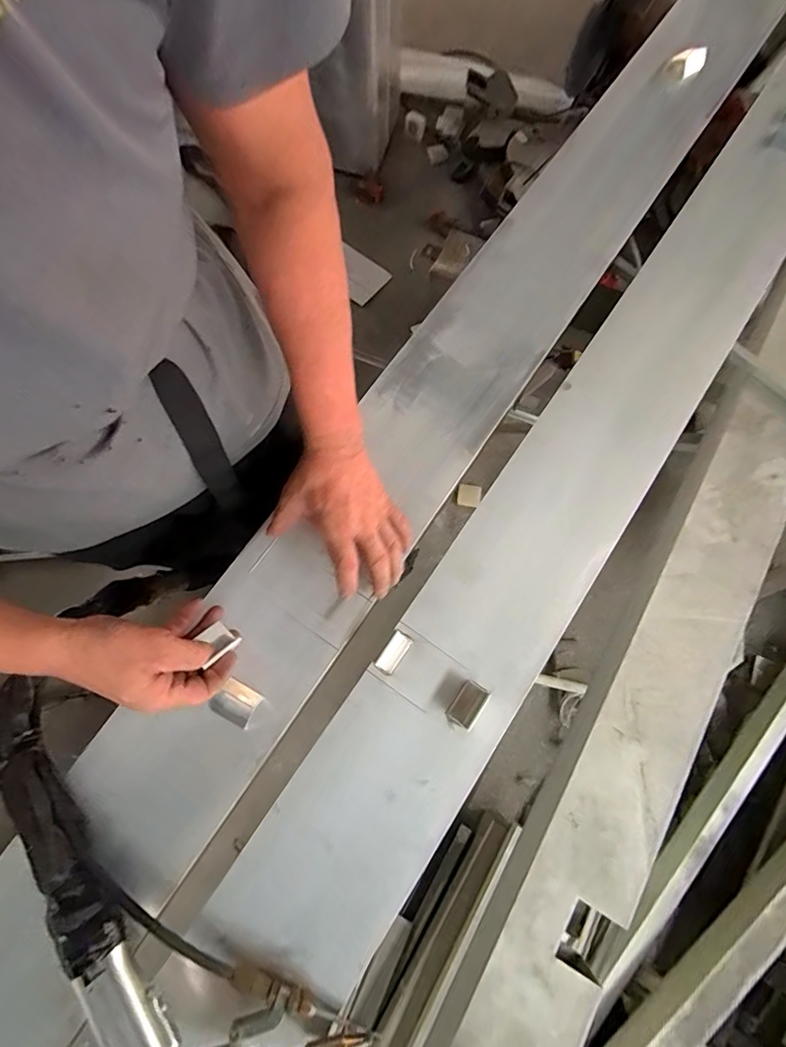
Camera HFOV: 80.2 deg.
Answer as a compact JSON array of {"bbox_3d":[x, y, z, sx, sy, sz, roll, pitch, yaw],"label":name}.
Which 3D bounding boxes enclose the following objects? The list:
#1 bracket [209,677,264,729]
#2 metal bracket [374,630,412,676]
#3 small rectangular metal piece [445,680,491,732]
[{"bbox_3d":[-0.159,0.180,0.467,0.041,0.011,0.037,31,77,7],"label":"bracket"},{"bbox_3d":[0.001,0.136,0.490,0.022,0.006,0.044,35,78,7],"label":"metal bracket"},{"bbox_3d":[0.076,0.184,0.471,0.025,0.022,0.046,35,78,8],"label":"small rectangular metal piece"}]

